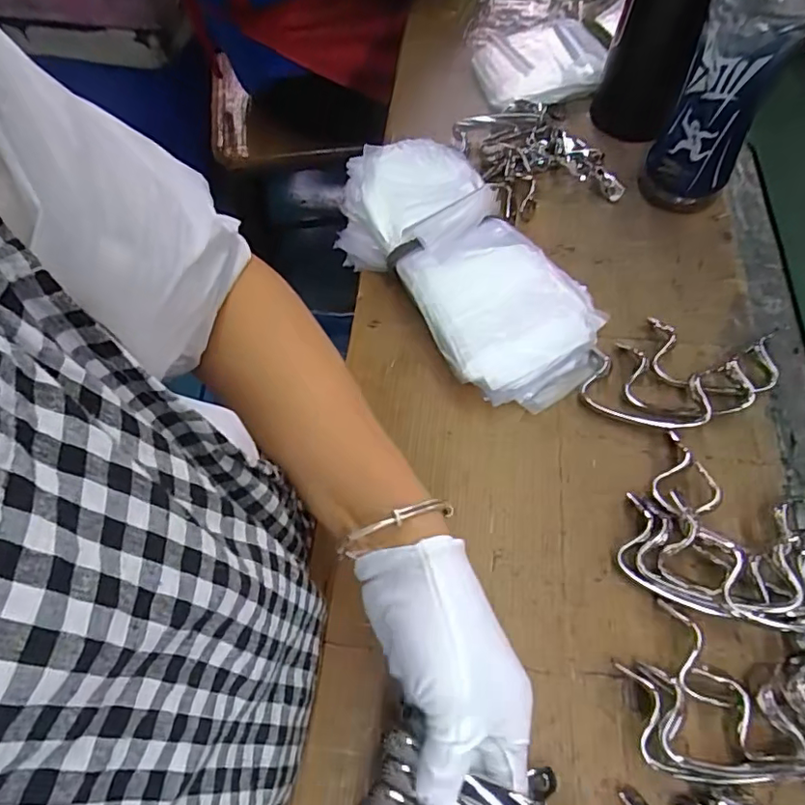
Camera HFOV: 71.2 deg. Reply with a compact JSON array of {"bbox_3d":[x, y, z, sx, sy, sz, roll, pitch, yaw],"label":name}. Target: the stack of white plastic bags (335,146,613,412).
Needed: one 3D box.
[{"bbox_3d":[0.050,-0.108,0.449,0.123,0.056,0.250,-33,65,-13],"label":"stack of white plastic bags"}]

